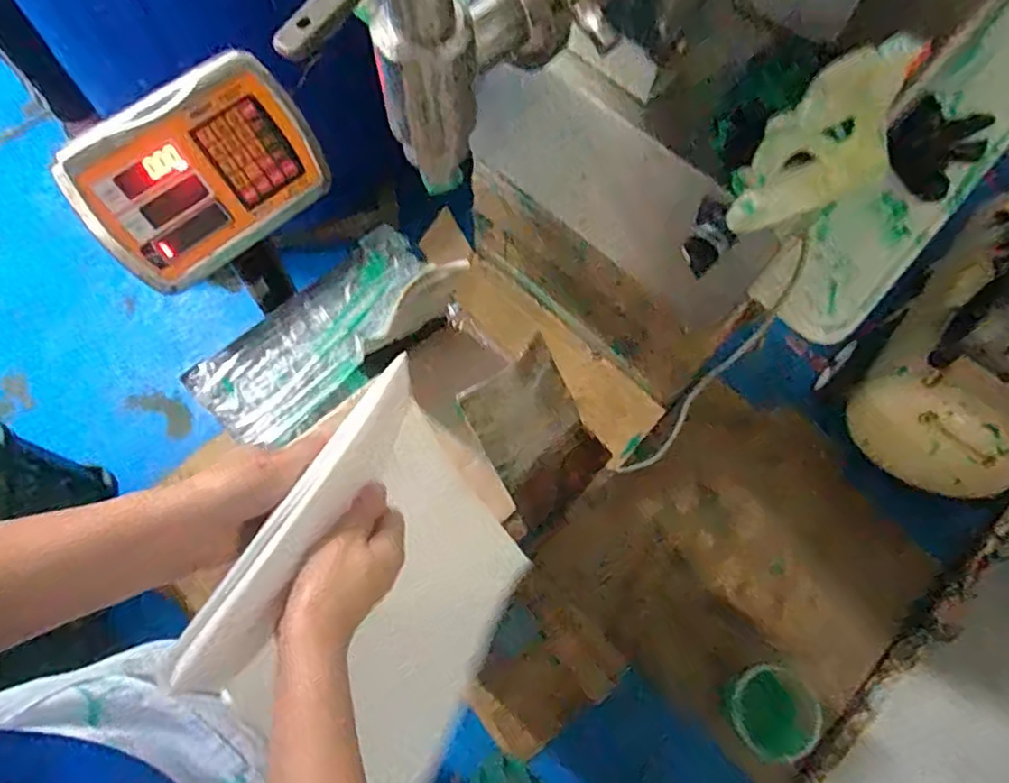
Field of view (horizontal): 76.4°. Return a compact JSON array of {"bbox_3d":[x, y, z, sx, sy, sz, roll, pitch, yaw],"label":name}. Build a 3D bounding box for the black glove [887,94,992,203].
[{"bbox_3d":[0.404,-0.233,0.596,0.109,0.031,0.075,-42,77,-15],"label":"black glove"}]

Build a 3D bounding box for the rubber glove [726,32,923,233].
[{"bbox_3d":[0.199,-0.152,0.386,0.139,0.066,0.060,-41,77,-15],"label":"rubber glove"}]

